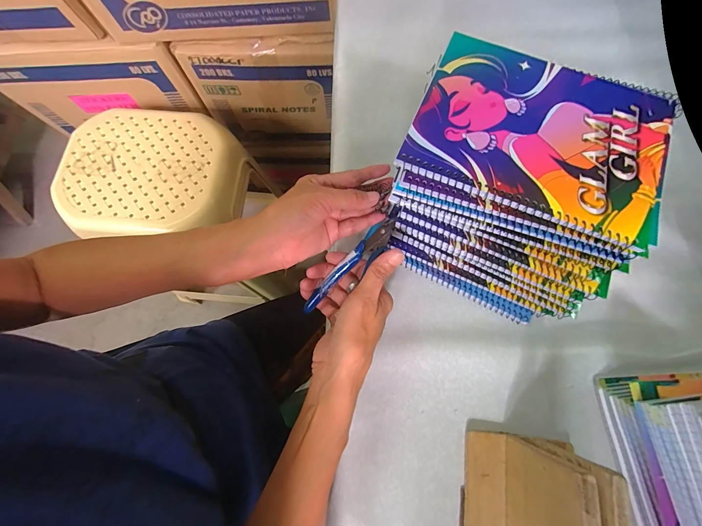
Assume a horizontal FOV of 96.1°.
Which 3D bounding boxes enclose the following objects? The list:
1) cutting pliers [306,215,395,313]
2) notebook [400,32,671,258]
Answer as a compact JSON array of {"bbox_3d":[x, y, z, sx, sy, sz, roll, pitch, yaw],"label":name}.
[{"bbox_3d":[0.000,0.006,0.319,0.125,0.022,0.024,-45,77,10],"label":"cutting pliers"},{"bbox_3d":[0.155,-0.109,0.262,0.193,0.005,0.147,24,76,7],"label":"notebook"}]

